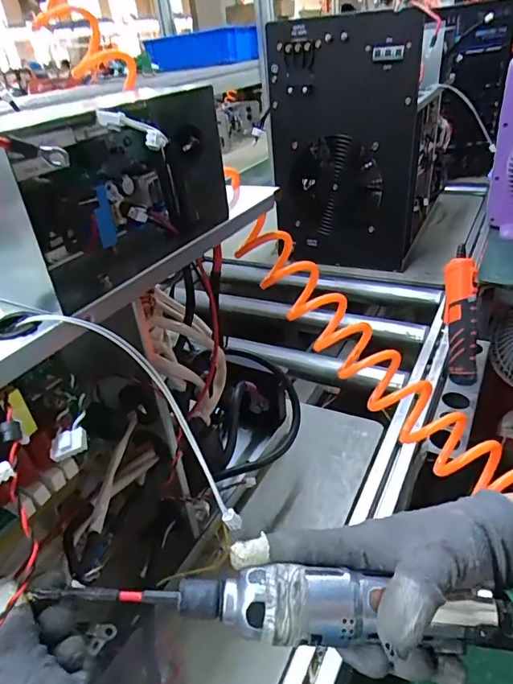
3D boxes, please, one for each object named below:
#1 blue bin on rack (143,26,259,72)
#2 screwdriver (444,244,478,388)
[{"bbox_3d":[-0.157,-0.781,1.266,0.272,0.076,0.148,15,39,30],"label":"blue bin on rack"},{"bbox_3d":[0.320,-0.043,0.752,0.047,0.212,0.055,-2,3,8],"label":"screwdriver"}]

